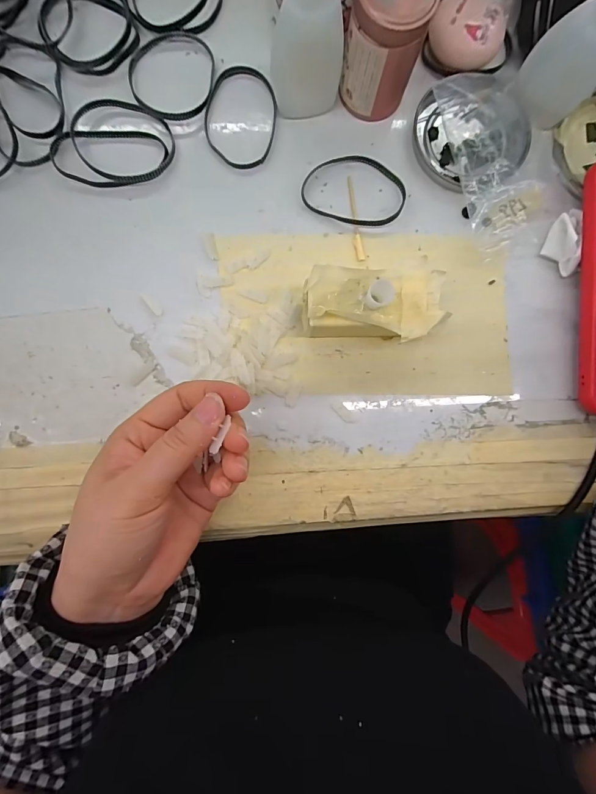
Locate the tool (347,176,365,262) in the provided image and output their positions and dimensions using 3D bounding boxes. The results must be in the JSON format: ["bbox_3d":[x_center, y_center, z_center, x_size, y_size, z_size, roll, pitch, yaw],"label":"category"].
[{"bbox_3d":[0.038,-0.122,0.254,0.007,0.004,0.060,-9,89,-3],"label":"tool"}]

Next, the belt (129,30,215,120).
[{"bbox_3d":[-0.085,-0.216,0.249,0.056,0.004,0.062,3,89,-3],"label":"belt"}]

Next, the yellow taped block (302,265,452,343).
[{"bbox_3d":[0.044,-0.056,0.230,0.082,0.047,0.040,2,89,-3],"label":"yellow taped block"}]

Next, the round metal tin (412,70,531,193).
[{"bbox_3d":[0.122,-0.181,0.252,0.076,0.019,0.074,0,89,-3],"label":"round metal tin"}]

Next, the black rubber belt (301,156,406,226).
[{"bbox_3d":[0.040,-0.143,0.254,0.070,0.005,0.048,16,88,-3],"label":"black rubber belt"}]

